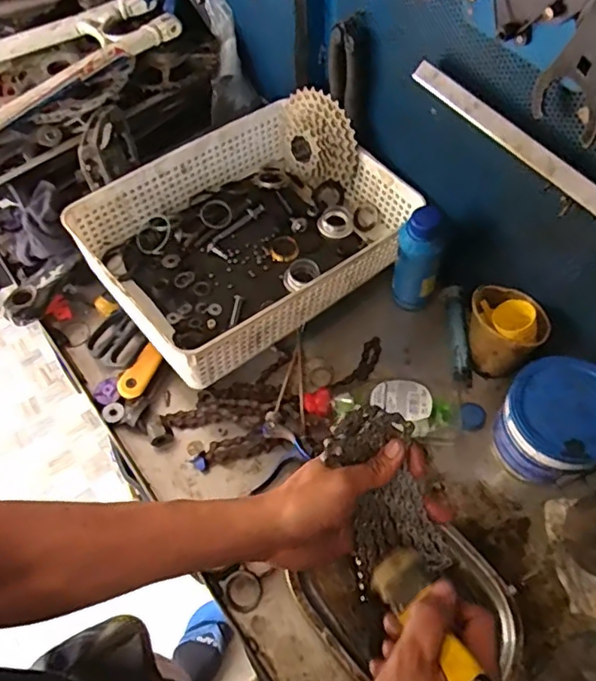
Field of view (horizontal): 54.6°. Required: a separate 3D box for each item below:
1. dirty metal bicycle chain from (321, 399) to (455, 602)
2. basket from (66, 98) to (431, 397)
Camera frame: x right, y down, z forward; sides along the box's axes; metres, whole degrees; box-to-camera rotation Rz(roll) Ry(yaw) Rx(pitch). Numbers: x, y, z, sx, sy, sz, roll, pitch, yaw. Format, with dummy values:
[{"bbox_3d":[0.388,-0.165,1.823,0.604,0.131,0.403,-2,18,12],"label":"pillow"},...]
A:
[{"bbox_3d":[0.067,0.127,0.463,0.077,0.021,0.149,-22,104,-10],"label":"dirty metal bicycle chain"},{"bbox_3d":[-0.057,-0.126,0.661,0.330,0.087,0.247,-37,65,-17],"label":"basket"}]

